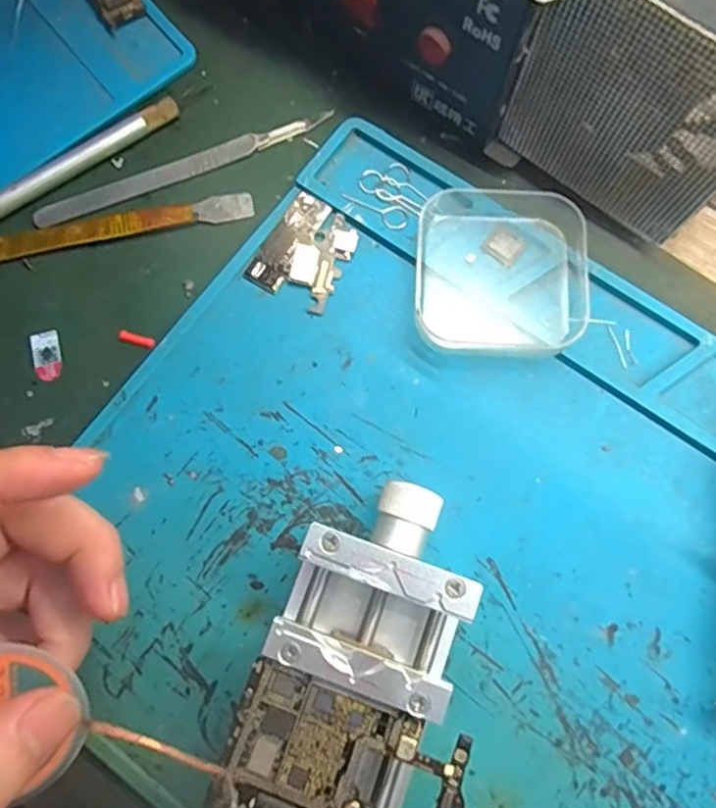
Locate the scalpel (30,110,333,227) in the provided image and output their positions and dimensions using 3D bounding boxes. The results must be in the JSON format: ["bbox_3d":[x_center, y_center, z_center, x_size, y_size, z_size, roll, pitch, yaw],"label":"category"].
[{"bbox_3d":[-0.073,-0.100,0.253,0.129,0.004,0.009,-22,77,-4],"label":"scalpel"}]

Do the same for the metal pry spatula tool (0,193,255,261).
[{"bbox_3d":[-0.103,-0.072,0.246,0.120,0.004,0.011,-12,76,-2],"label":"metal pry spatula tool"}]

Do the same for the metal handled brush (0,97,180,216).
[{"bbox_3d":[-0.130,-0.093,0.249,0.125,0.008,0.009,-34,78,-7],"label":"metal handled brush"}]

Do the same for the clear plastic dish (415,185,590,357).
[{"bbox_3d":[0.056,-0.053,0.235,0.065,0.012,0.070,3,76,2],"label":"clear plastic dish"}]

